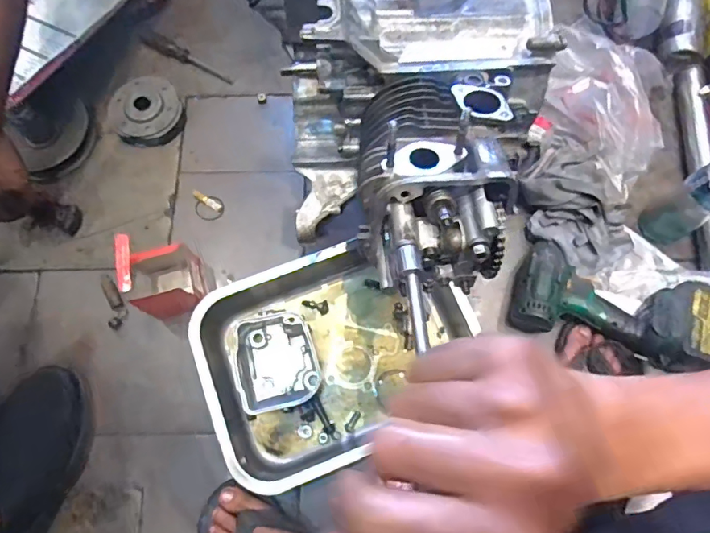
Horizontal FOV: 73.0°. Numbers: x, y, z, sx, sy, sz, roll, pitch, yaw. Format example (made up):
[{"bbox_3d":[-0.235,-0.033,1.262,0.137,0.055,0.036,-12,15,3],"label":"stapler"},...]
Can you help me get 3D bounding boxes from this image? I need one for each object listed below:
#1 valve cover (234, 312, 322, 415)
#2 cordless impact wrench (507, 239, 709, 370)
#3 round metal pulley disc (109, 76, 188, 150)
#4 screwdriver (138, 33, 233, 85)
[{"bbox_3d":[-0.105,0.124,0.637,0.104,0.042,0.125,-12,73,-4],"label":"valve cover"},{"bbox_3d":[0.338,0.048,0.632,0.242,0.085,0.135,16,73,4],"label":"cordless impact wrench"},{"bbox_3d":[-0.329,-0.246,0.761,0.107,0.027,0.122,-25,75,-8],"label":"round metal pulley disc"},{"bbox_3d":[-0.277,-0.347,0.797,0.163,0.020,0.027,27,74,7],"label":"screwdriver"}]

